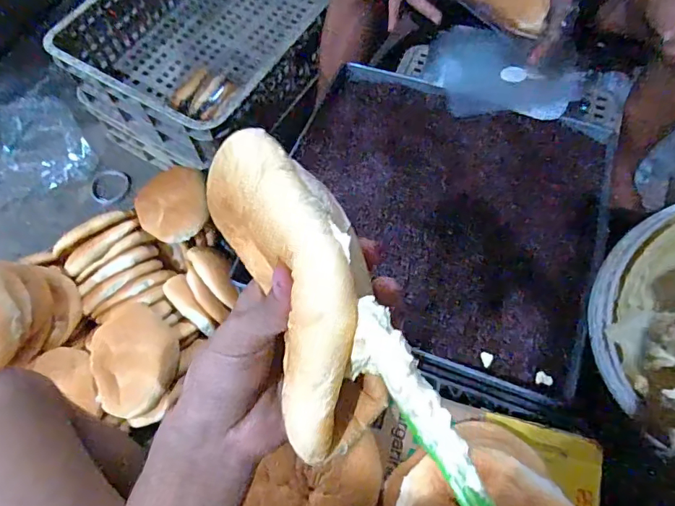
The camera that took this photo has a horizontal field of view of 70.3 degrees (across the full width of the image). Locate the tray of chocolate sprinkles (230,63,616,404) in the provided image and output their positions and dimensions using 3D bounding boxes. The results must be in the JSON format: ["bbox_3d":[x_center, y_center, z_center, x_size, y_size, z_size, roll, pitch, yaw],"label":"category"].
[{"bbox_3d":[0.155,-0.080,0.722,0.475,0.055,0.458,19,66,11],"label":"tray of chocolate sprinkles"}]

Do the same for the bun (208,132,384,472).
[{"bbox_3d":[-0.019,0.011,0.192,0.050,0.050,0.137,-19,80,-8],"label":"bun"}]

